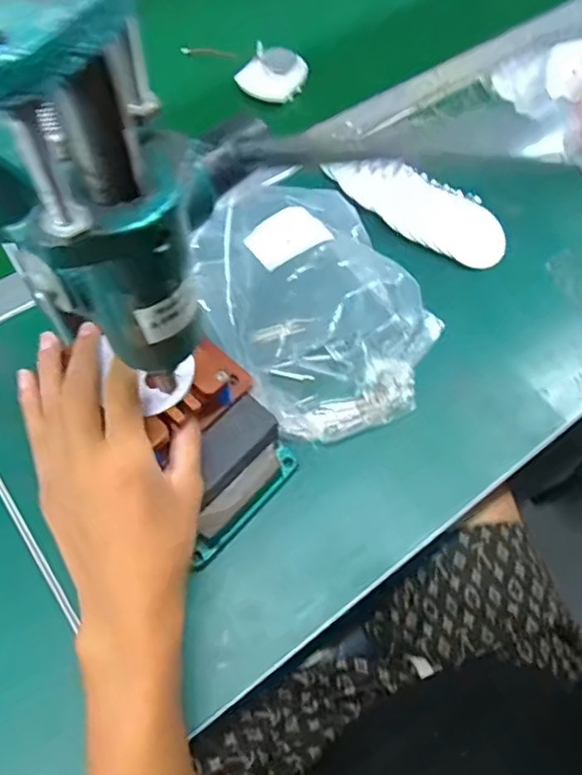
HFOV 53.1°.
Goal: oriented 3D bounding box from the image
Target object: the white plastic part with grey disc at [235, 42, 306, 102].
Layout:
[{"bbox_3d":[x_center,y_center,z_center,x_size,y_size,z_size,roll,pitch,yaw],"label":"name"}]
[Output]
[{"bbox_3d":[-0.020,-0.333,0.617,0.068,0.020,0.059,18,80,6],"label":"white plastic part with grey disc"}]

